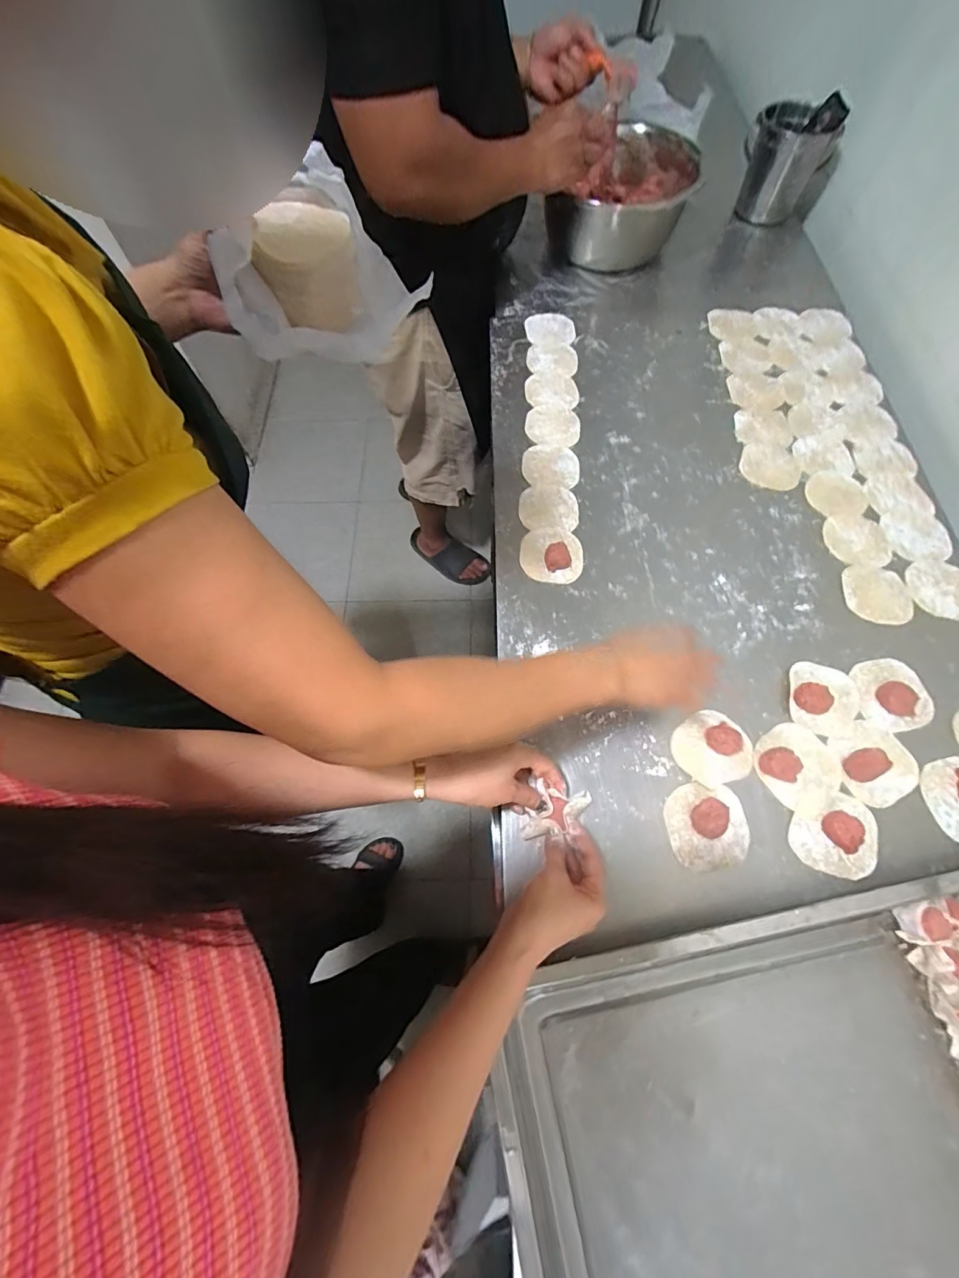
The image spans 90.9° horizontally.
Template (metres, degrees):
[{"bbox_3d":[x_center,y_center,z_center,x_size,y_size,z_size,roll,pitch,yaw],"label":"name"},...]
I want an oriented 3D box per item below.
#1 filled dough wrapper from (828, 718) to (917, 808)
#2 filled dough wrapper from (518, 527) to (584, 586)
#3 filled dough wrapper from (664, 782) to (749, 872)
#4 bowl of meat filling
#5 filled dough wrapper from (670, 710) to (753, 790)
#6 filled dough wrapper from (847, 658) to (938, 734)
[{"bbox_3d":[0.421,0.129,0.497,0.081,0.020,0.076,0,67,1],"label":"filled dough wrapper"},{"bbox_3d":[0.094,-0.113,0.607,0.079,0.019,0.083,0,67,1],"label":"filled dough wrapper"},{"bbox_3d":[0.231,0.188,0.475,0.077,0.019,0.079,-7,67,-2],"label":"filled dough wrapper"},{"bbox_3d":[0.251,-0.757,0.813,0.207,0.150,0.219,22,69,10],"label":"bowl of meat filling"},{"bbox_3d":[0.251,0.116,0.506,0.078,0.013,0.074,0,67,1],"label":"filled dough wrapper"},{"bbox_3d":[0.465,0.060,0.529,0.079,0.011,0.081,-10,67,-3],"label":"filled dough wrapper"}]

